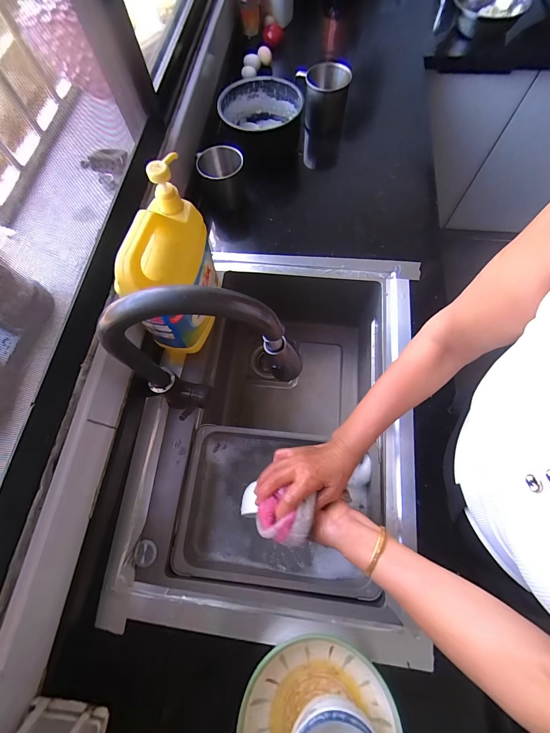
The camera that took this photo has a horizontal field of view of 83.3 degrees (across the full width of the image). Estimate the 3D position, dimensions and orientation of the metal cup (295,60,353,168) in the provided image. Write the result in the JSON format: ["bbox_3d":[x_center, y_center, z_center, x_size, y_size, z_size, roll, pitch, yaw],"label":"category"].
[{"bbox_3d":[0.133,-0.709,0.880,0.122,0.223,0.140,2,70,1],"label":"metal cup"}]

